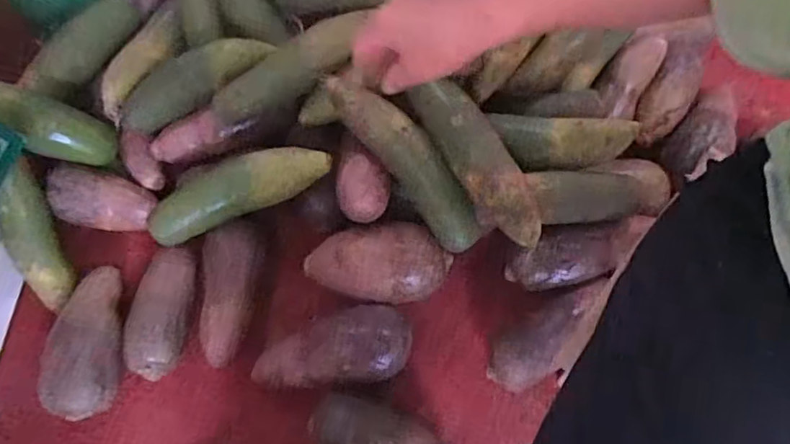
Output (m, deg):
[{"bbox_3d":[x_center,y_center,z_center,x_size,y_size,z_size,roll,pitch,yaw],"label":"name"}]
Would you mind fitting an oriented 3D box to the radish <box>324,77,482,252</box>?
[{"bbox_3d":[0.013,-0.073,0.630,0.050,0.045,0.231,-39,84,-14],"label":"radish"}]

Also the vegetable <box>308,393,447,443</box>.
[{"bbox_3d":[-0.014,0.231,0.612,0.152,0.054,0.066,15,70,5],"label":"vegetable"}]

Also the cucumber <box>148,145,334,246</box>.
[{"bbox_3d":[-0.172,-0.032,0.645,0.201,0.066,0.052,-18,70,-7],"label":"cucumber"}]

